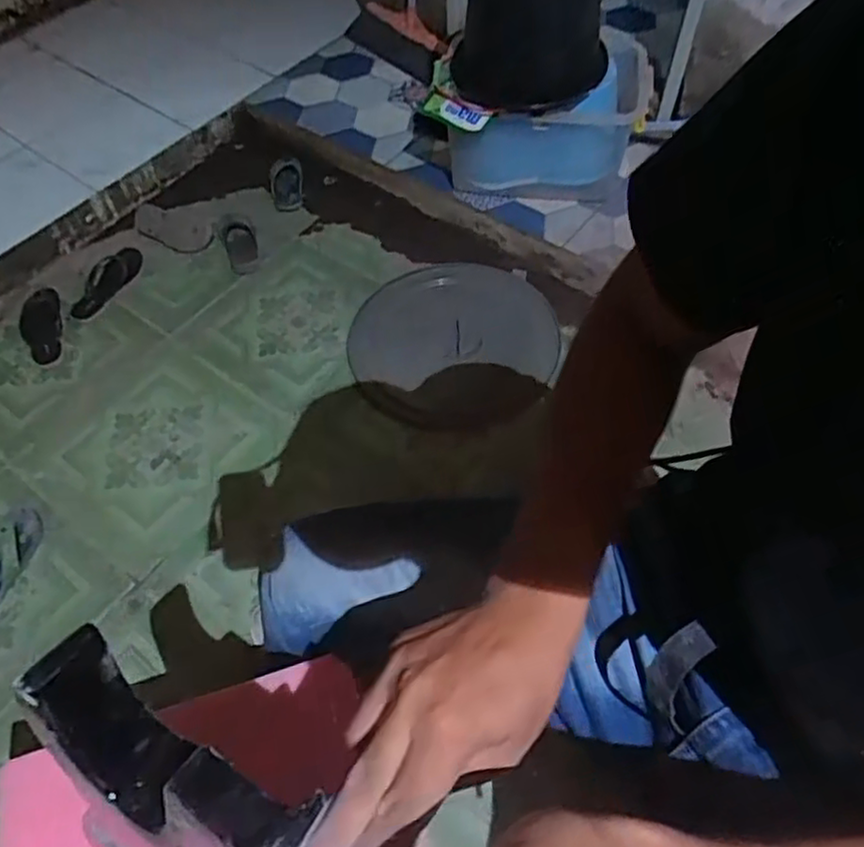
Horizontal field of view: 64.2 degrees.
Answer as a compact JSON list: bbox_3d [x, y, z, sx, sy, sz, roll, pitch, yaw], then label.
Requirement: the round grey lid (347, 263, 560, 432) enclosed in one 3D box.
[{"bbox_3d":[0.042,-0.172,1.435,0.410,0.054,0.404,-1,56,1],"label":"round grey lid"}]

